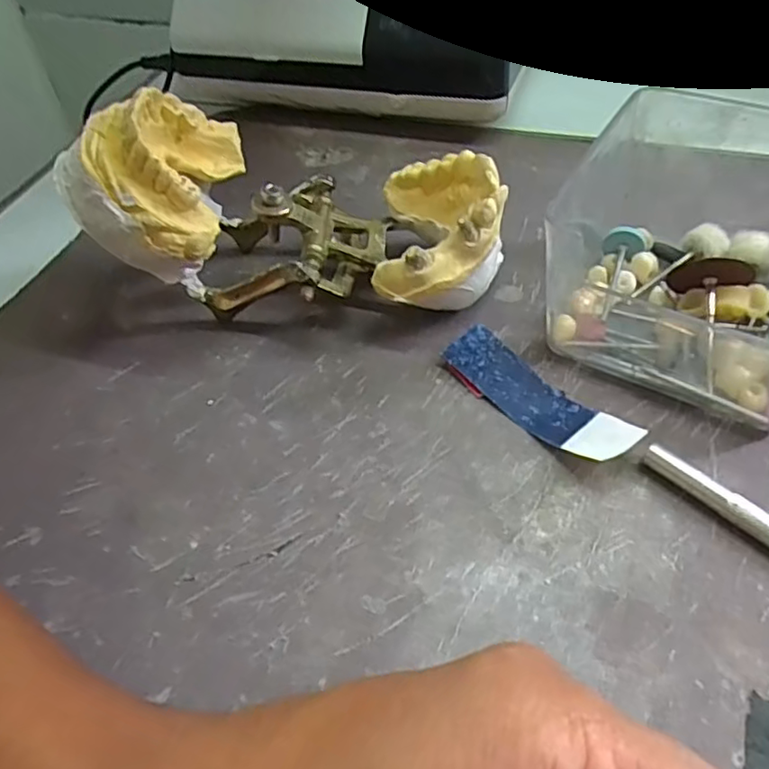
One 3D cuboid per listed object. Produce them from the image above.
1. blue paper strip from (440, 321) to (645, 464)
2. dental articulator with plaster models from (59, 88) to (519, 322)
[{"bbox_3d":[0.052,0.003,0.219,0.021,0.013,0.073,-37,56,-22],"label":"blue paper strip"},{"bbox_3d":[-0.031,-0.063,0.239,0.147,0.079,0.074,6,52,11],"label":"dental articulator with plaster models"}]

